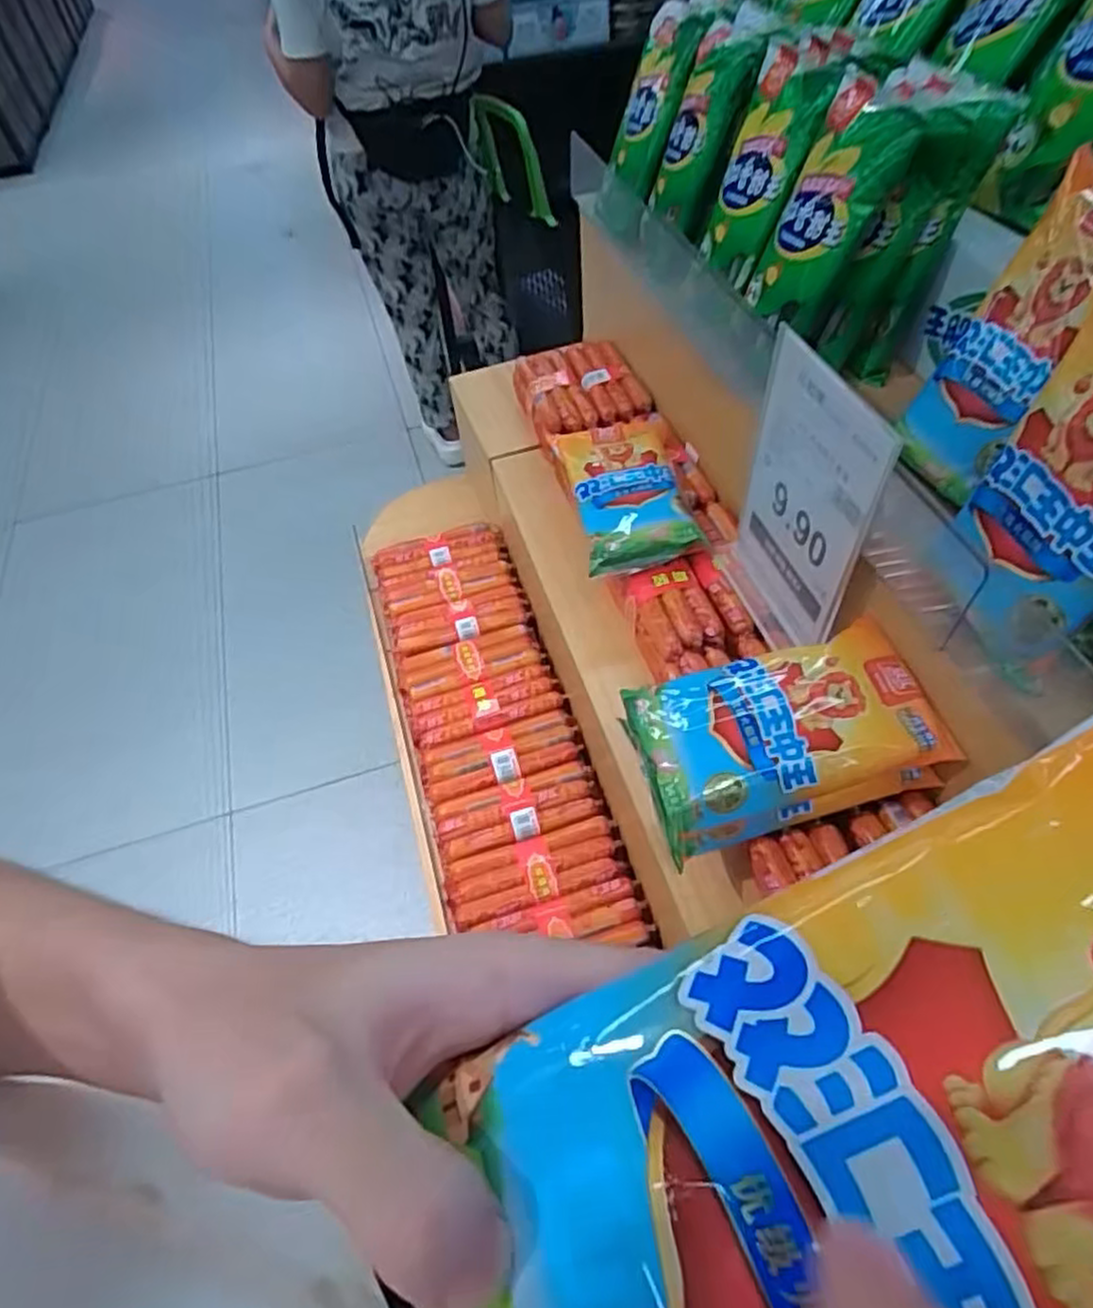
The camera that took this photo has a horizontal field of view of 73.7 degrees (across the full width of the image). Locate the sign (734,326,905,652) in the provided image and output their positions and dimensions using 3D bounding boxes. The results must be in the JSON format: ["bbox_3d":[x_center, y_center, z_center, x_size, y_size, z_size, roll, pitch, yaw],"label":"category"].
[{"bbox_3d":[0.194,-0.107,0.567,0.011,0.224,0.141,-15,51,-11],"label":"sign"}]

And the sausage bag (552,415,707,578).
[{"bbox_3d":[0.085,-0.173,0.739,0.120,0.037,0.222,-9,52,-3],"label":"sausage bag"}]

